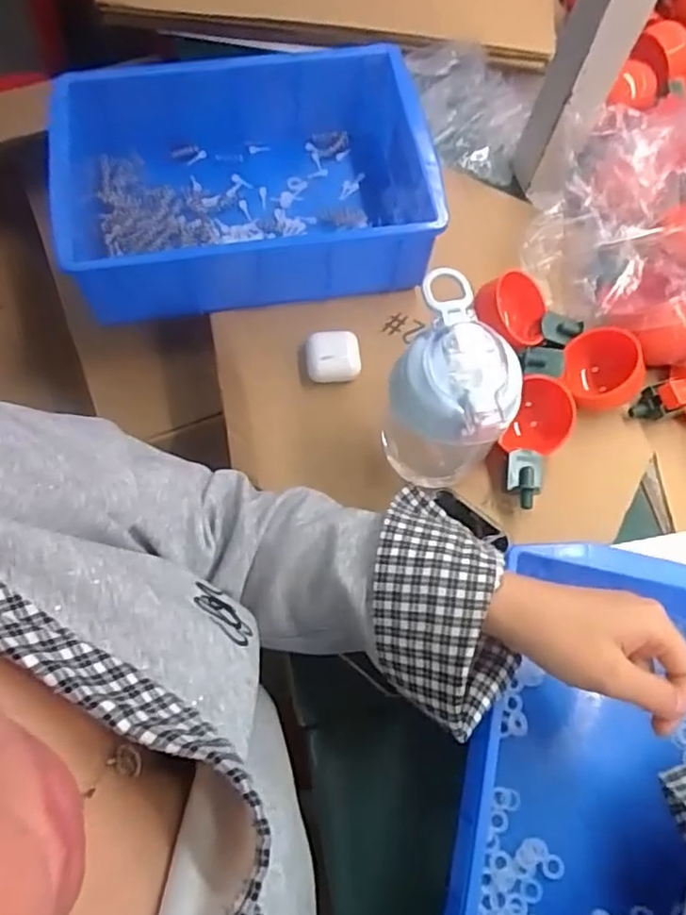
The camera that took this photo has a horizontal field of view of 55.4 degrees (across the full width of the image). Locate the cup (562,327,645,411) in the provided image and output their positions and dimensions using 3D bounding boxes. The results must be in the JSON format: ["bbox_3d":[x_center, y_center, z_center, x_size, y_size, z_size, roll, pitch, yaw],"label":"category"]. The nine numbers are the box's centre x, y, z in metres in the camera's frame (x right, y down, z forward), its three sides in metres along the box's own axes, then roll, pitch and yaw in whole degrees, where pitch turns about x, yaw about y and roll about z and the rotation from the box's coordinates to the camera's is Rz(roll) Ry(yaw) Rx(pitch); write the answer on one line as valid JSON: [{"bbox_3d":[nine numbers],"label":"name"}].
[{"bbox_3d":[0.206,-0.068,0.515,0.051,0.043,0.066,4,68,-1],"label":"cup"}]

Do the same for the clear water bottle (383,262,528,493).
[{"bbox_3d":[0.075,-0.041,0.455,0.080,0.144,0.097,20,68,5],"label":"clear water bottle"}]

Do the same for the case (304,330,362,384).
[{"bbox_3d":[-0.008,-0.082,0.531,0.043,0.017,0.039,-5,68,-5],"label":"case"}]

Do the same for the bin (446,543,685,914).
[{"bbox_3d":[0.172,0.197,0.410,0.174,0.089,0.251,11,68,2],"label":"bin"}]

